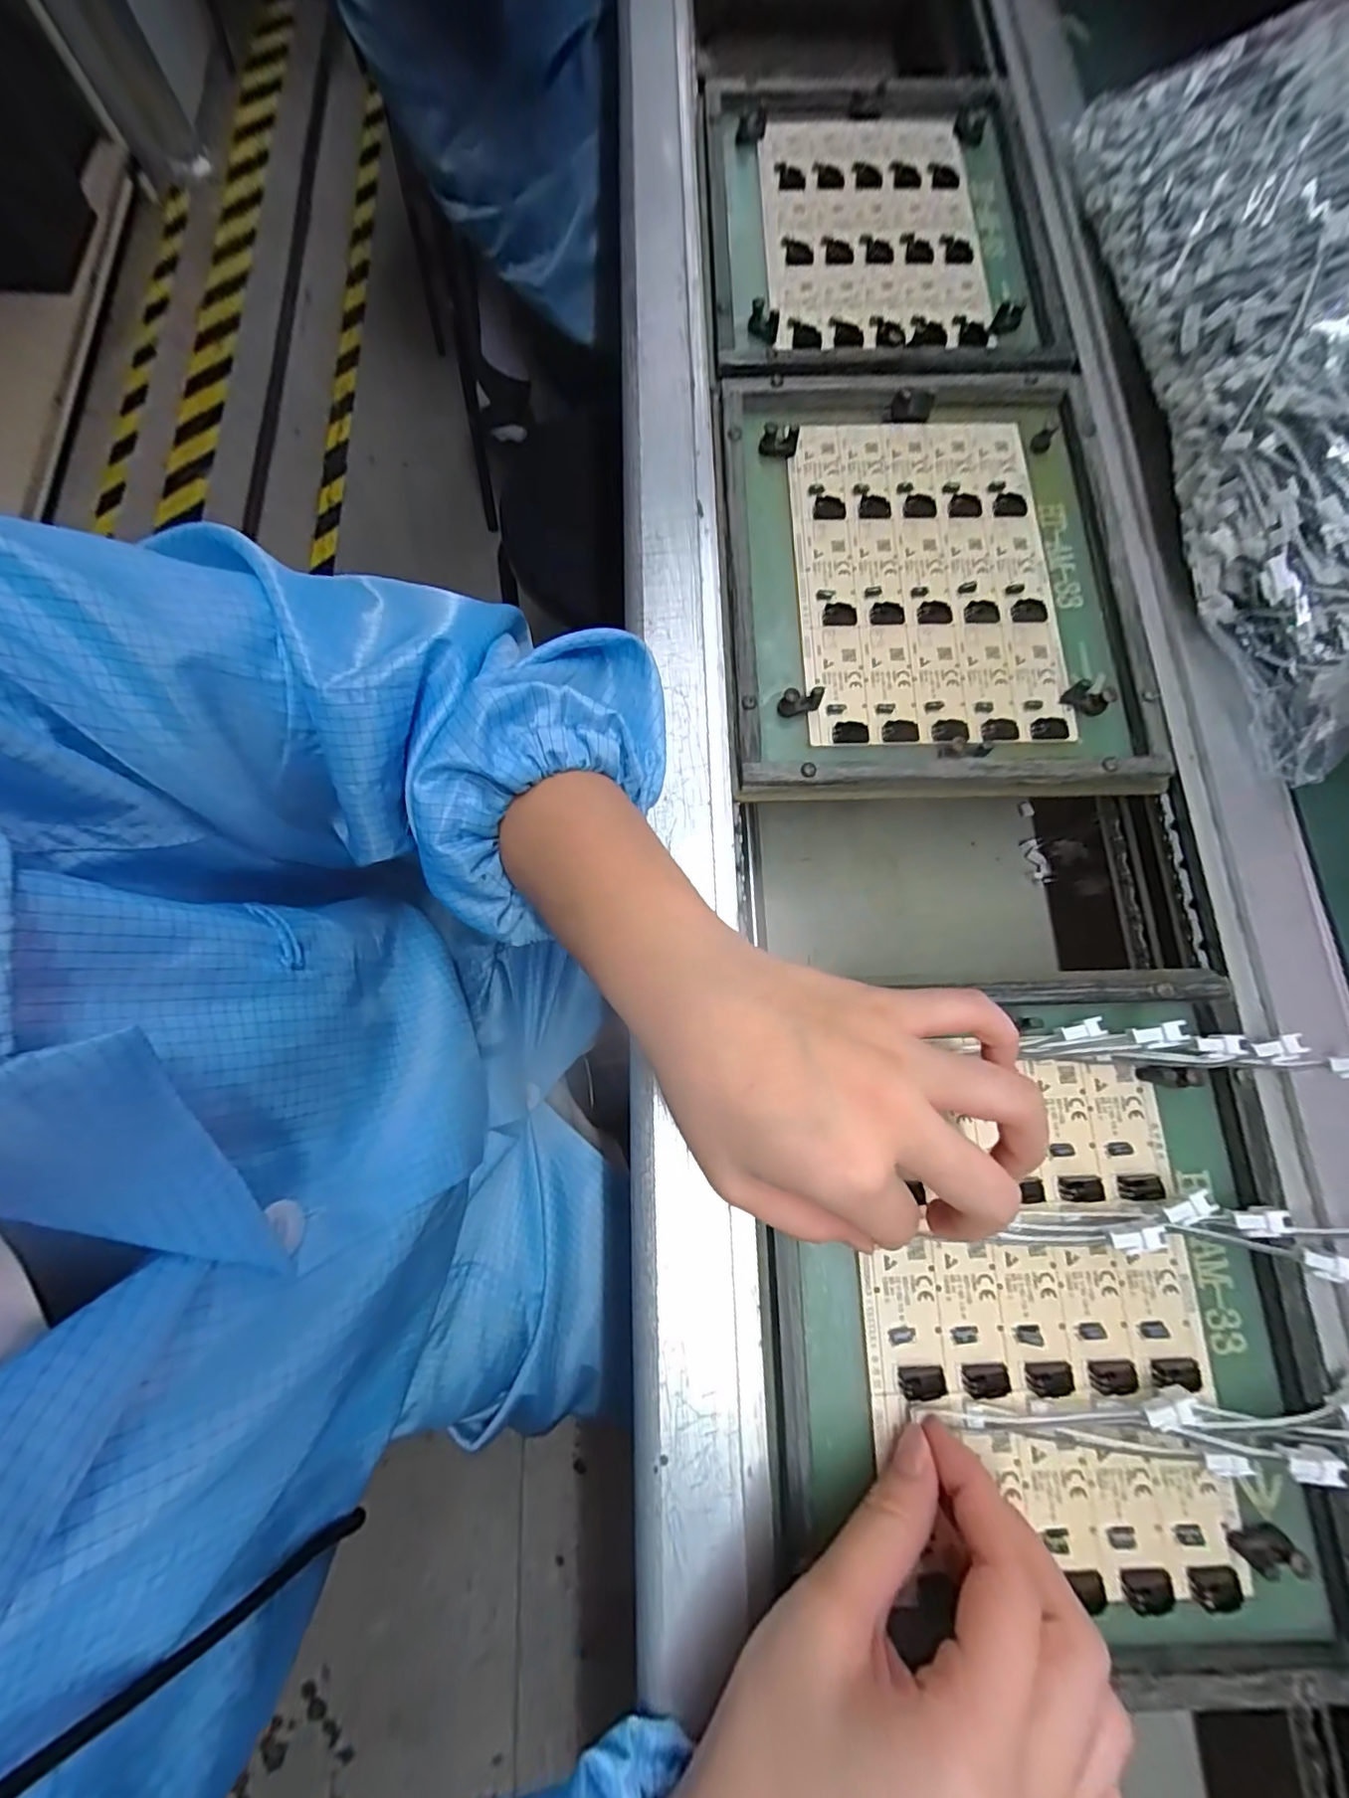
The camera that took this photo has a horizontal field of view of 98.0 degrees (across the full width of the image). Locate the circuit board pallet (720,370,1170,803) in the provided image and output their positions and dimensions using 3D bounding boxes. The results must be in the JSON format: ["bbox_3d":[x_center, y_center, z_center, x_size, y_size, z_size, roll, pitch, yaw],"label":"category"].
[{"bbox_3d":[0.124,-0.170,0.299,0.192,0.016,0.242,-1,77,1],"label":"circuit board pallet"}]

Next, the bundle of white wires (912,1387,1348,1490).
[{"bbox_3d":[0.186,0.192,0.212,0.182,0.012,0.027,-2,77,4],"label":"bundle of white wires"}]

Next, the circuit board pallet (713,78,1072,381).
[{"bbox_3d":[0.121,-0.426,0.367,0.199,0.017,0.262,-1,77,1],"label":"circuit board pallet"}]

